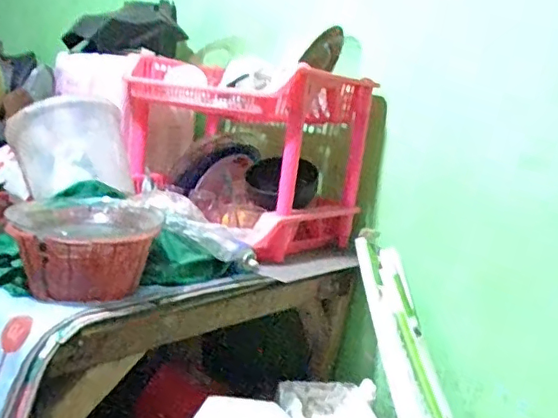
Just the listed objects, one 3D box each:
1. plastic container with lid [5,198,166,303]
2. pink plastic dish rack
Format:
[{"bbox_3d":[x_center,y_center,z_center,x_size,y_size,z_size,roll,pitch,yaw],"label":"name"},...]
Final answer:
[{"bbox_3d":[-0.272,0.054,0.802,0.190,0.105,0.195,4,9,-20],"label":"plastic container with lid"},{"bbox_3d":[-0.073,-0.118,1.205,0.423,0.337,0.346,14,11,39],"label":"pink plastic dish rack"}]

